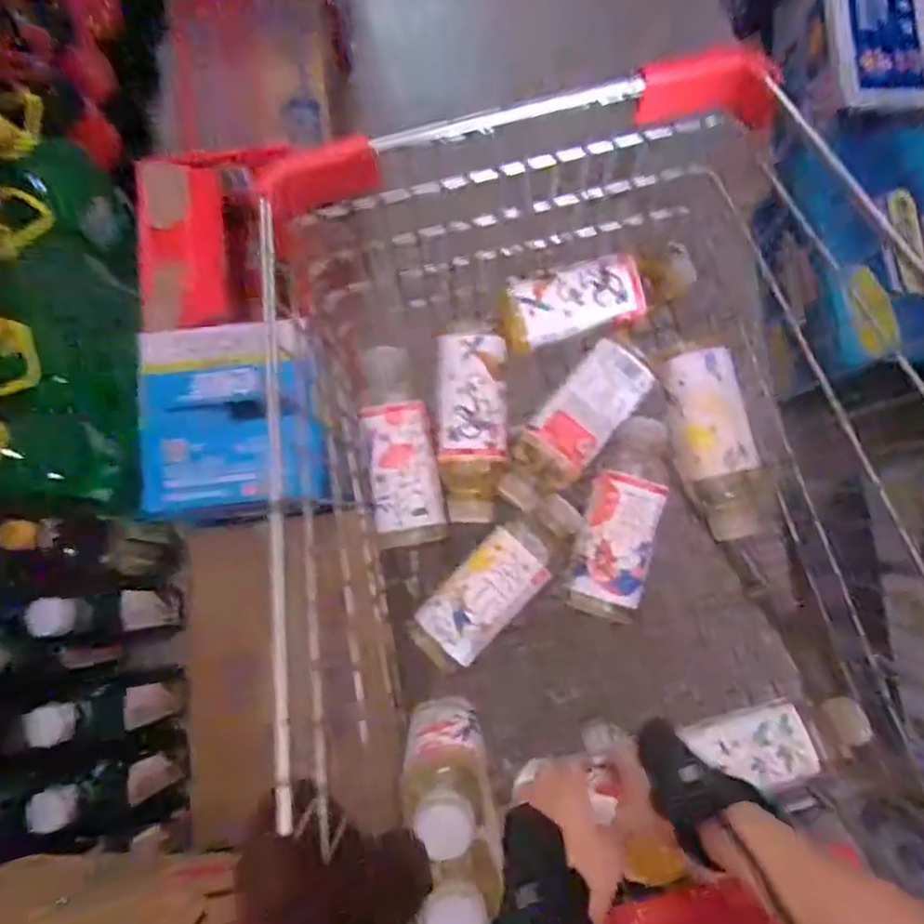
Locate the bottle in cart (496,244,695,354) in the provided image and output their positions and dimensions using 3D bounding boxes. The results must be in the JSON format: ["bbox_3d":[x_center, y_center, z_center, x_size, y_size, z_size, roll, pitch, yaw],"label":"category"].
[{"bbox_3d":[0.125,-0.153,0.636,0.183,0.057,0.061,-17,79,-3],"label":"bottle in cart"}]

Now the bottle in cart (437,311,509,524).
[{"bbox_3d":[0.009,-0.042,0.632,0.061,0.076,0.187,-1,91,0],"label":"bottle in cart"}]

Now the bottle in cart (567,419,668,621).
[{"bbox_3d":[0.145,0.046,0.615,0.062,0.052,0.180,16,79,4],"label":"bottle in cart"}]

